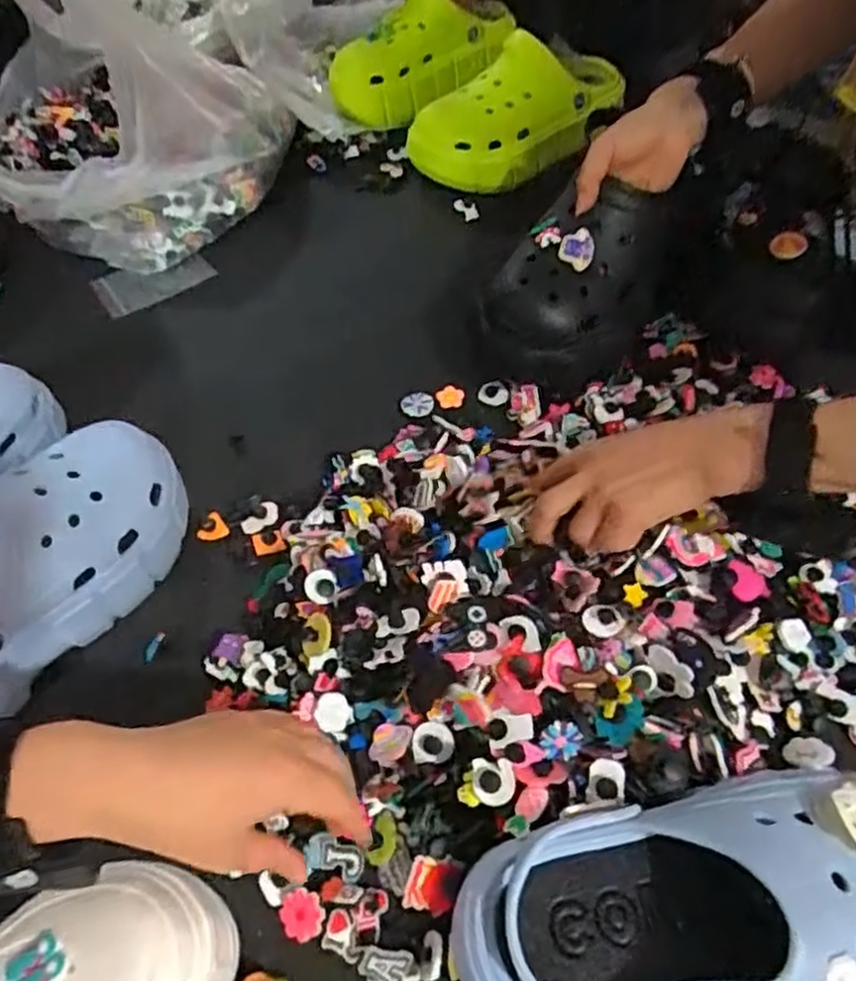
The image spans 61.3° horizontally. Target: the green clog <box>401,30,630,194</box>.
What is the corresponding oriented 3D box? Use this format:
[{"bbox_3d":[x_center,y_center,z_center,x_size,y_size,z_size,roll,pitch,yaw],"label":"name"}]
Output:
[{"bbox_3d":[0.103,-0.398,0.767,0.238,0.119,0.100,-22,58,-11],"label":"green clog"}]

